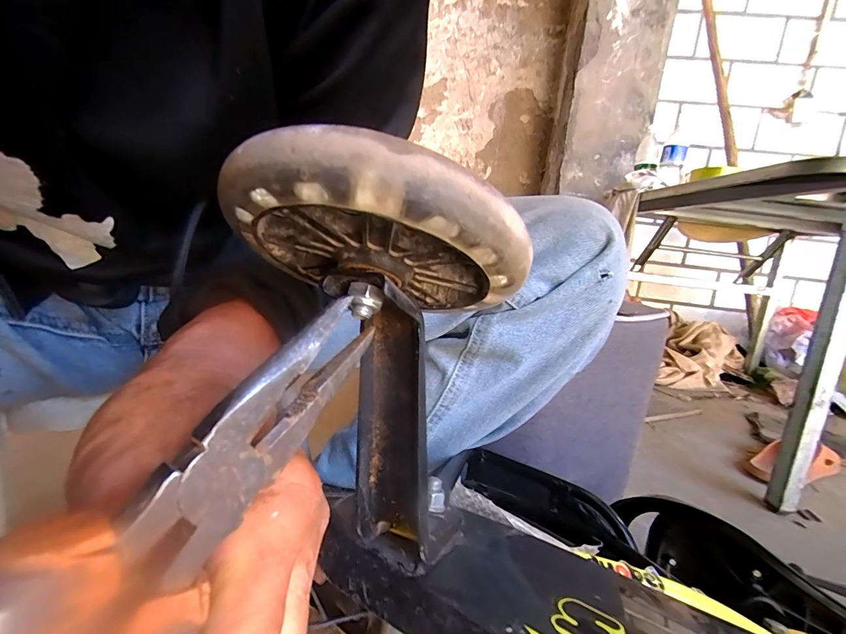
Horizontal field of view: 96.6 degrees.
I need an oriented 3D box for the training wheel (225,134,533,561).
[{"bbox_3d":[-0.015,0.031,0.164,0.091,0.217,0.049,9,40,12],"label":"training wheel"}]

